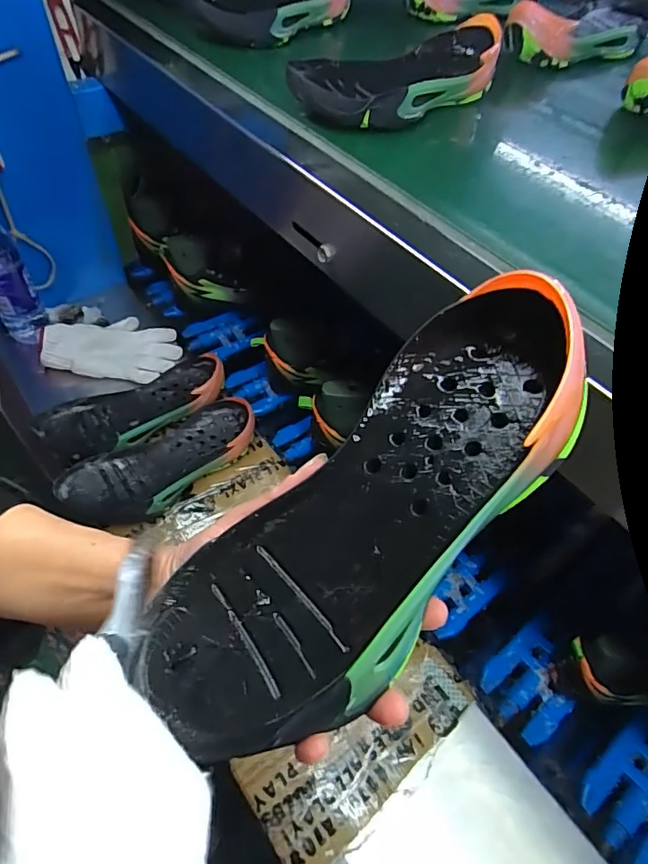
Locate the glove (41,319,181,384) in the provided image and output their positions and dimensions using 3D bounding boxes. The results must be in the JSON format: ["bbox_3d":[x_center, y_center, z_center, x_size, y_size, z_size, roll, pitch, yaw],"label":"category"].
[{"bbox_3d":[-0.328,-0.141,0.786,0.193,0.047,0.123,0,52,-4],"label":"glove"}]

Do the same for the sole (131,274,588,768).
[{"bbox_3d":[0.016,0.042,0.224,0.245,0.036,0.098,-48,64,4],"label":"sole"}]

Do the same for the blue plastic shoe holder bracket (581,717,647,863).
[{"bbox_3d":[0.340,0.386,0.532,0.124,0.014,0.092,-28,59,-23],"label":"blue plastic shoe holder bracket"}]

